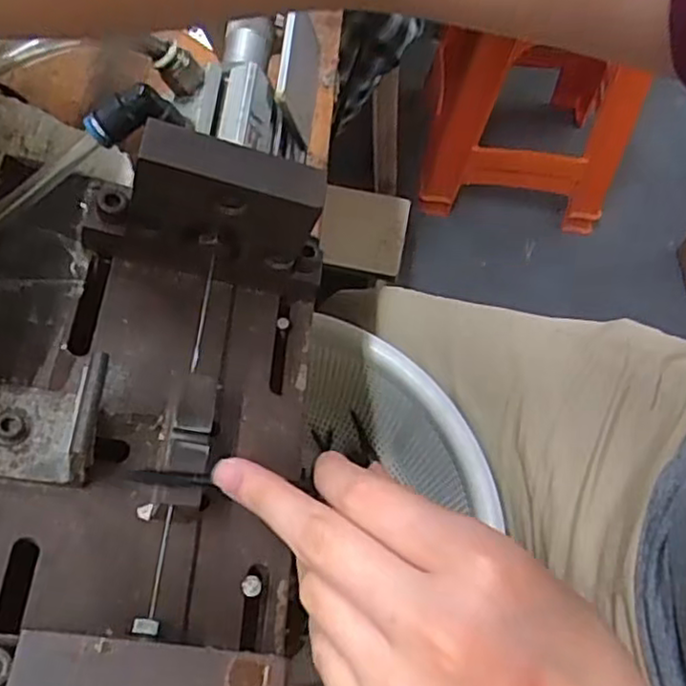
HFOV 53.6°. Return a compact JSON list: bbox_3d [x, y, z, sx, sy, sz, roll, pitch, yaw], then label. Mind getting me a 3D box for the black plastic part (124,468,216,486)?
[{"bbox_3d":[-0.060,0.047,0.236,0.028,0.004,0.006,7,62,-17],"label":"black plastic part"}]

